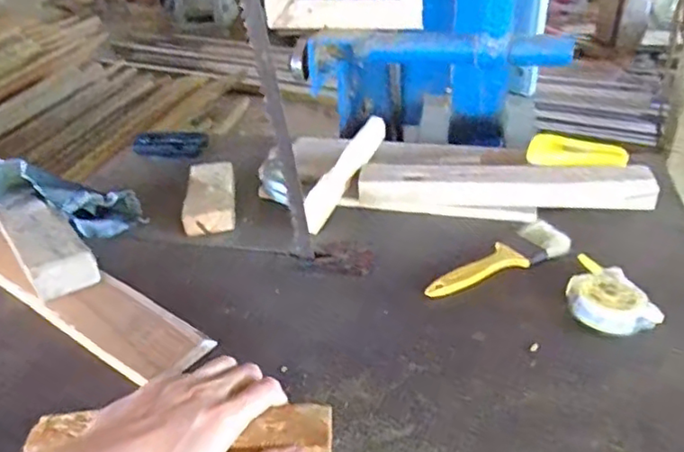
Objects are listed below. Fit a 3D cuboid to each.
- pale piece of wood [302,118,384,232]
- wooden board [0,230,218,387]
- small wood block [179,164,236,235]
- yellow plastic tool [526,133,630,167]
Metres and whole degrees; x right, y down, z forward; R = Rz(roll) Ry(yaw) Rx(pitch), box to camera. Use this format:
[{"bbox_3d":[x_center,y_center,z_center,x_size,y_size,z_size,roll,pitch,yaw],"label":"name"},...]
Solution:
[{"bbox_3d":[0.004,-0.068,0.755,0.021,0.035,0.190,15,55,29],"label":"pale piece of wood"},{"bbox_3d":[-0.347,0.044,0.664,0.525,0.016,0.075,19,37,32],"label":"wooden board"},{"bbox_3d":[-0.167,-0.038,0.777,0.060,0.031,0.136,-6,31,-4],"label":"small wood block"},{"bbox_3d":[0.296,-0.091,0.770,0.116,0.028,0.036,13,35,26],"label":"yellow plastic tool"}]

